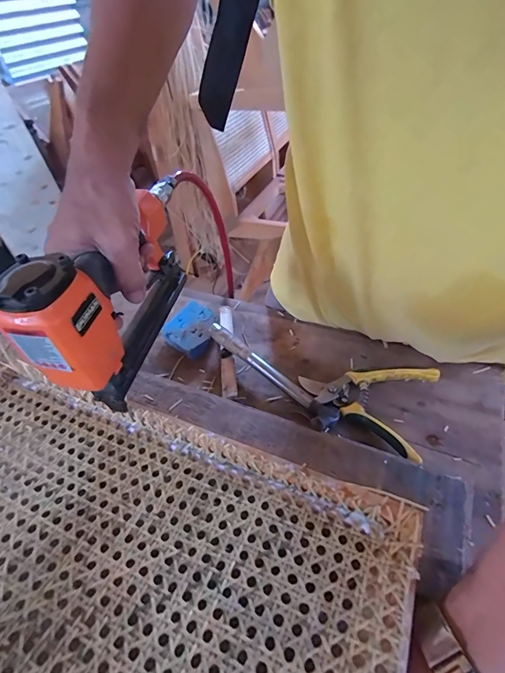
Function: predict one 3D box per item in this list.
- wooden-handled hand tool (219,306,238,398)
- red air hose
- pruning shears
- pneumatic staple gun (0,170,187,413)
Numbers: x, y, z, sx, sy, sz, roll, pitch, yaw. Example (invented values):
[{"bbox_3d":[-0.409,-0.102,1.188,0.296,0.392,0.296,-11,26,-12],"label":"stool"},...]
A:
[{"bbox_3d":[-0.040,0.016,0.579,0.022,0.014,0.179,-6,45,0],"label":"wooden-handled hand tool"},{"bbox_3d":[-0.058,-0.156,0.603,0.022,0.322,0.054,3,69,9],"label":"red air hose"},{"bbox_3d":[0.143,0.080,0.488,0.166,0.030,0.132,16,49,21],"label":"pruning shears"},{"bbox_3d":[-0.125,-0.062,0.371,0.054,0.142,0.257,4,46,10],"label":"pneumatic staple gun"}]

